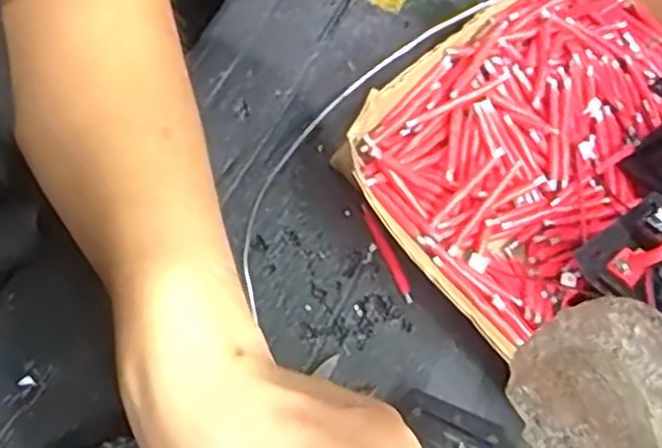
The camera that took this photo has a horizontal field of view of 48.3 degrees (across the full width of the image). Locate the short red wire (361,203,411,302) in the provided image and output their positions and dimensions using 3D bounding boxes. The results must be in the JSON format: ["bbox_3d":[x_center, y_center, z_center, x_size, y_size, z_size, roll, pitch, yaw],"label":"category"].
[{"bbox_3d":[0.028,0.014,0.379,0.006,0.006,0.059,-20,69,-15],"label":"short red wire"}]

